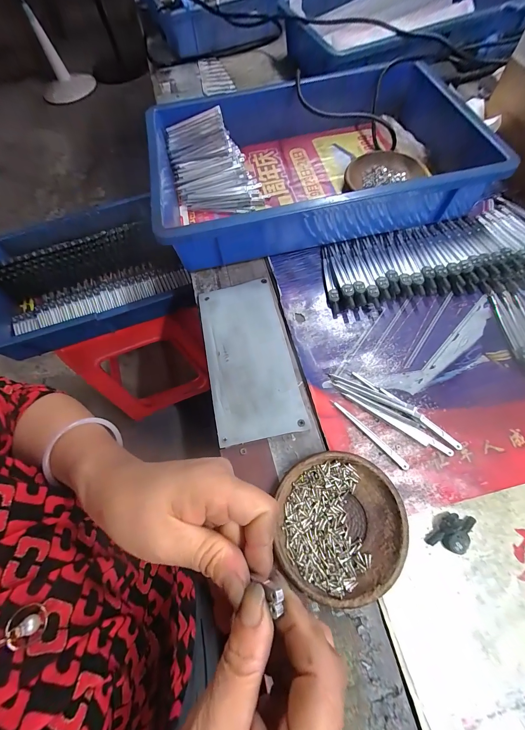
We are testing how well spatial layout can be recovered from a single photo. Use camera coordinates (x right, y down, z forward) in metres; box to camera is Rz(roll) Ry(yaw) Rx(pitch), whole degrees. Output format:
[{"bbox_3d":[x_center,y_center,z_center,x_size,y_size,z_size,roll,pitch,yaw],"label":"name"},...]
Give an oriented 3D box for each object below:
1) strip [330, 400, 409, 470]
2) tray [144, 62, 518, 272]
[{"bbox_3d":[0.108,0.069,0.288,0.008,0.005,0.091,-40,70,-13],"label":"strip"},{"bbox_3d":[0.066,-0.304,0.420,0.441,0.076,0.297,-12,66,-2],"label":"tray"}]

